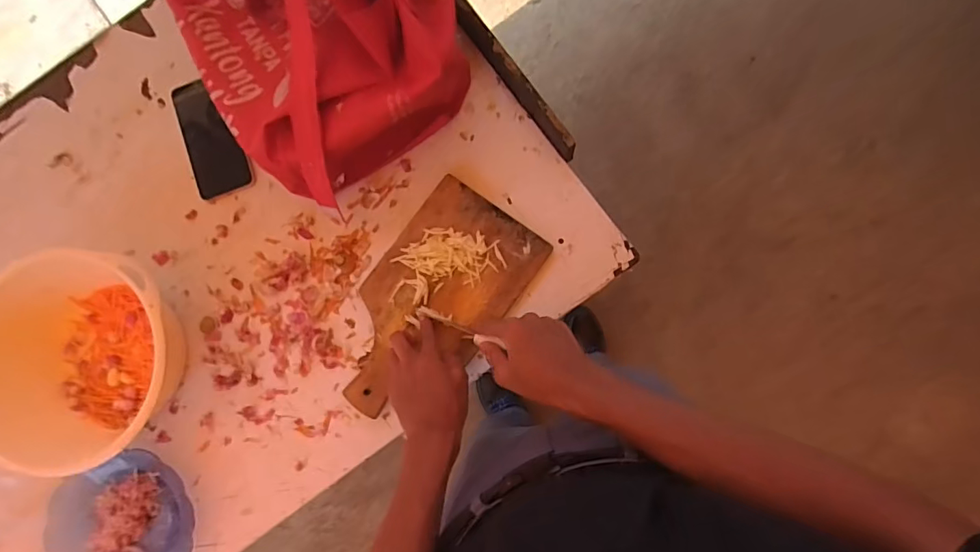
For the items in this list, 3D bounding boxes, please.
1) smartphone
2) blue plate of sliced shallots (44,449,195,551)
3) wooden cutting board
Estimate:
[{"bbox_3d":[-0.375,-0.188,0.668,0.078,0.009,0.161,-21,84,2],"label":"smartphone"},{"bbox_3d":[-0.452,0.314,0.614,0.180,0.030,0.169,0,85,4],"label":"blue plate of sliced shallots"},{"bbox_3d":[-0.074,0.032,0.610,0.160,0.021,0.294,38,88,9],"label":"wooden cutting board"}]

